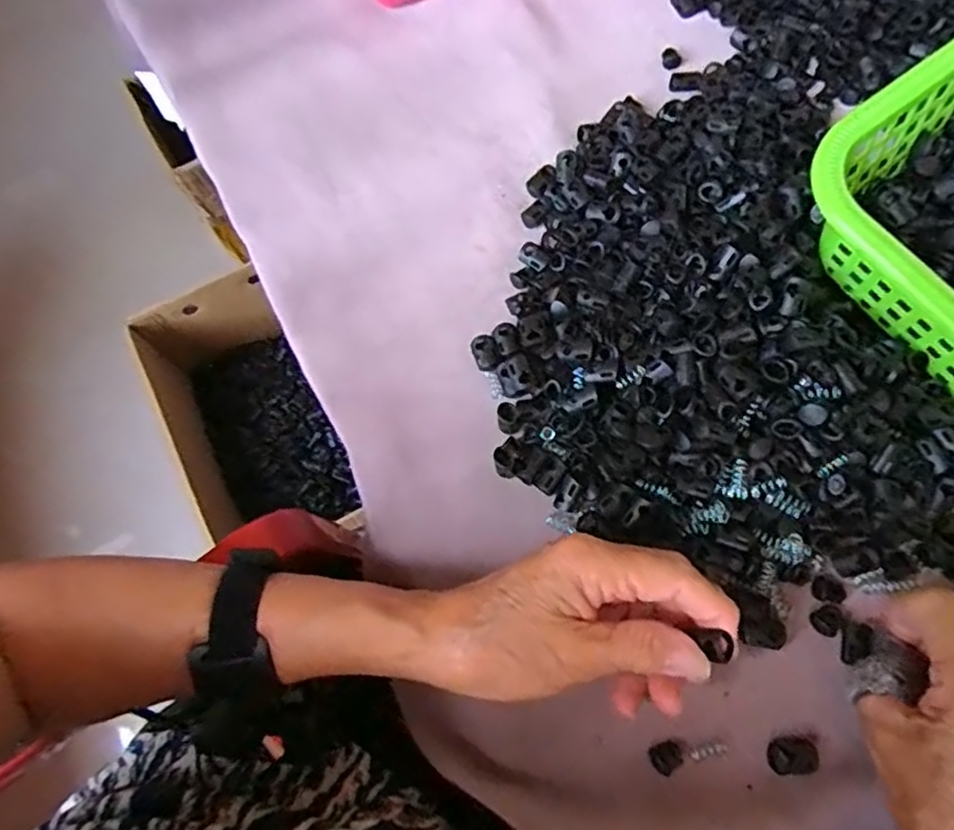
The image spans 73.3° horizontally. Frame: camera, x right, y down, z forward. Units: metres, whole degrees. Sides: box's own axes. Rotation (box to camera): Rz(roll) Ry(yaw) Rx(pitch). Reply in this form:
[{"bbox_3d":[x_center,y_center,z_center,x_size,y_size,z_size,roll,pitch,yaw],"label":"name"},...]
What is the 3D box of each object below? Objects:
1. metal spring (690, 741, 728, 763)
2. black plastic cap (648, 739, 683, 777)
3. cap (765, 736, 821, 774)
[{"bbox_3d":[0.108,0.156,0.298,0.018,0.004,0.006,-13,71,-4],"label":"metal spring"},{"bbox_3d":[0.088,0.158,0.296,0.014,0.005,0.013,-31,72,-8],"label":"black plastic cap"},{"bbox_3d":[0.144,0.155,0.292,0.021,0.009,0.015,-3,70,1],"label":"cap"}]

